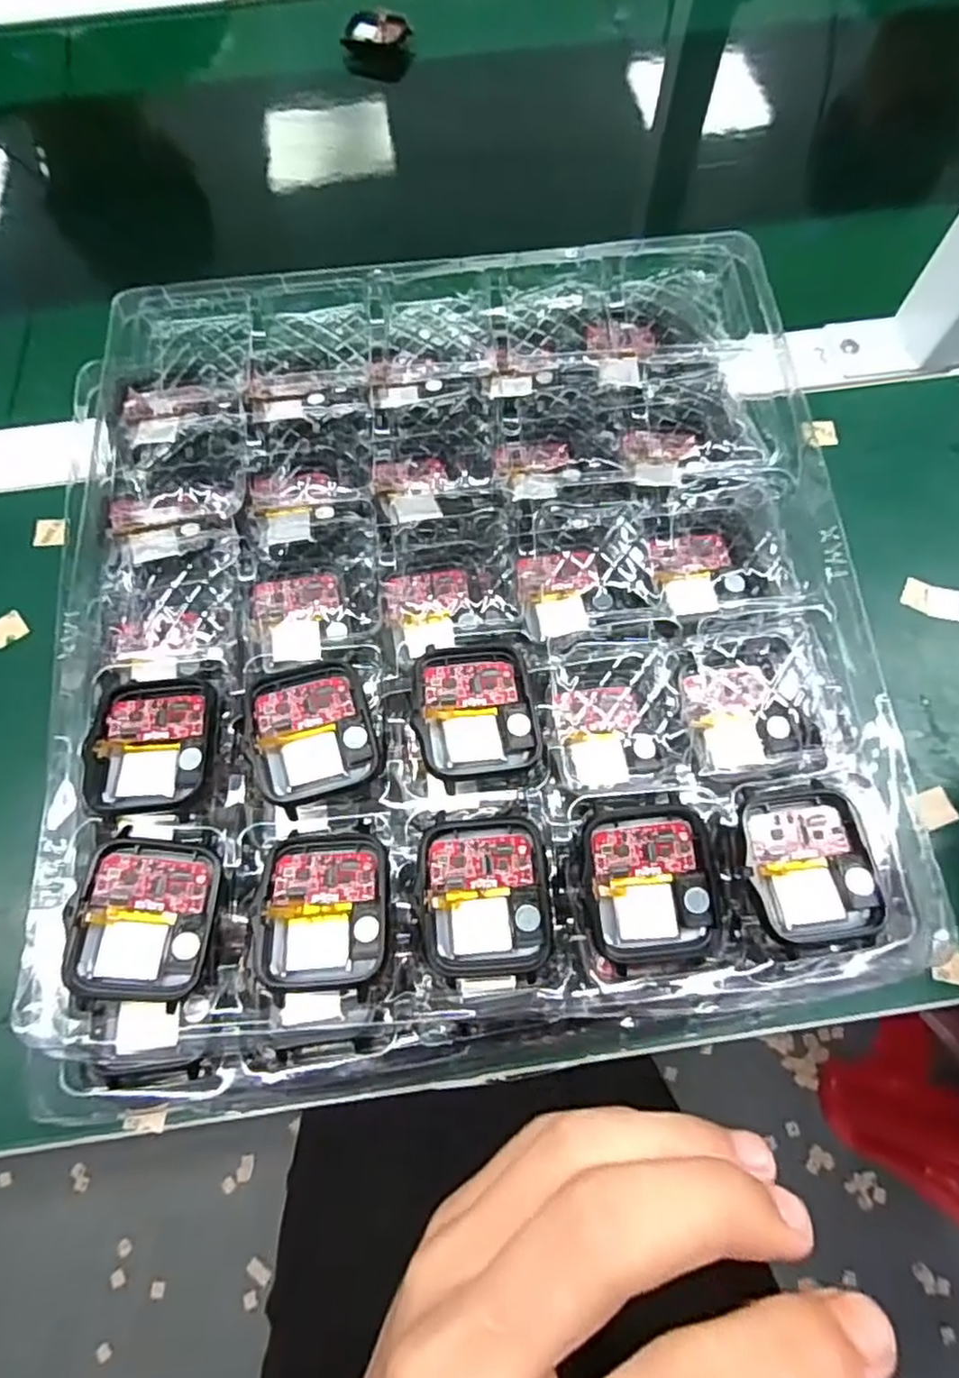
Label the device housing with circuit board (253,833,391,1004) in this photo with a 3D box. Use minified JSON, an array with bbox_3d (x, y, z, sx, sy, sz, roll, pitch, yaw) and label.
[{"bbox_3d":[-0.045,0.065,0.195,0.037,0.007,0.044,-2,69,0],"label":"device housing with circuit board"}]

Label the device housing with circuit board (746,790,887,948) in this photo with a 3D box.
[{"bbox_3d":[0.098,0.052,0.199,0.035,0.006,0.044,-6,69,-2],"label":"device housing with circuit board"}]

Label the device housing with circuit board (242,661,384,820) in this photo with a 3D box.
[{"bbox_3d":[-0.053,0.014,0.212,0.038,0.013,0.043,-19,70,-7],"label":"device housing with circuit board"}]

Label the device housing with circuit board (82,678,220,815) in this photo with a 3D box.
[{"bbox_3d":[-0.103,0.017,0.213,0.037,0.010,0.045,-4,69,-1],"label":"device housing with circuit board"}]

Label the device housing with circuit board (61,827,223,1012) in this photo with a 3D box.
[{"bbox_3d":[-0.097,0.067,0.193,0.037,0.007,0.045,12,70,-13],"label":"device housing with circuit board"}]

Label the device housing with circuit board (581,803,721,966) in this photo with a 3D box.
[{"bbox_3d":[0.050,0.056,0.195,0.038,0.009,0.043,-3,69,-1],"label":"device housing with circuit board"}]

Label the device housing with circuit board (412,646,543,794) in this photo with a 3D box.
[{"bbox_3d":[-0.001,0.007,0.214,0.037,0.015,0.043,-9,69,-3],"label":"device housing with circuit board"}]

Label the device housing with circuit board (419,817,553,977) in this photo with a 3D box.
[{"bbox_3d":[0.002,0.060,0.193,0.037,0.007,0.042,-4,69,-1],"label":"device housing with circuit board"}]

